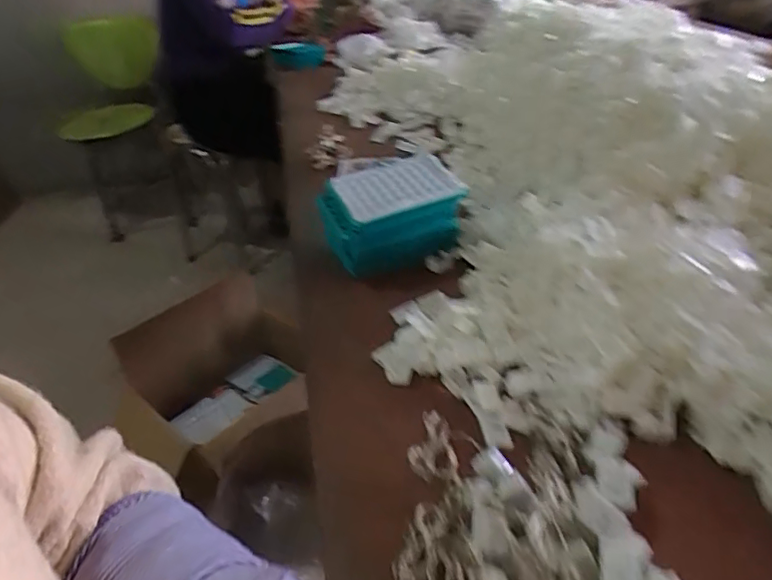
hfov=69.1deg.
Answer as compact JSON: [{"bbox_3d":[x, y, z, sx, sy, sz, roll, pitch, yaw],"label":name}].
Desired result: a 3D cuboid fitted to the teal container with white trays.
[{"bbox_3d":[0.004,-0.084,0.637,0.141,0.087,0.102,-17,37,-18],"label":"teal container with white trays"}]

